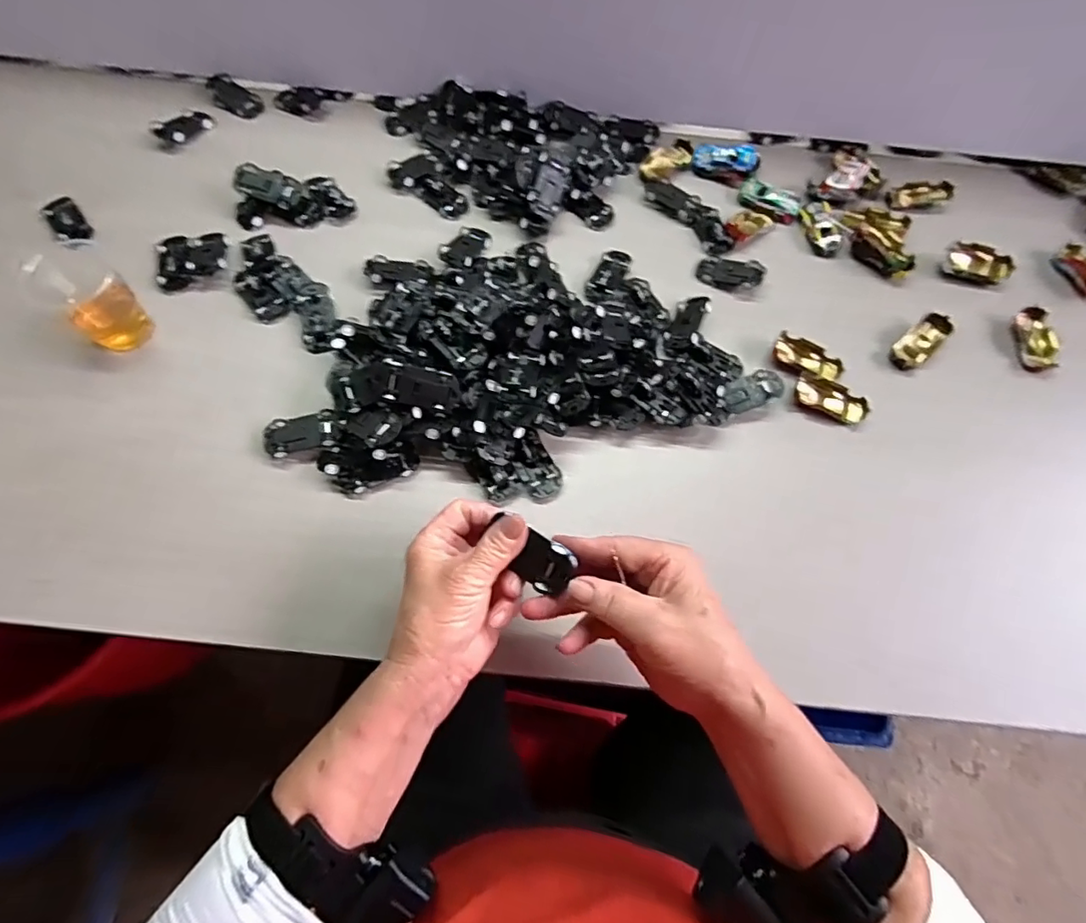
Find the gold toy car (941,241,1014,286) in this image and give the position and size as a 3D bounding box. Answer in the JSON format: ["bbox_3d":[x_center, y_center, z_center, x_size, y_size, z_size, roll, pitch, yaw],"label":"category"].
[{"bbox_3d":[0.430,-0.197,0.542,0.065,0.020,0.034,16,67,5],"label":"gold toy car"}]

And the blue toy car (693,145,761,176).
[{"bbox_3d":[0.195,-0.320,0.583,0.067,0.020,0.026,5,67,0],"label":"blue toy car"}]

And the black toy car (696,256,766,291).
[{"bbox_3d":[0.184,-0.184,0.538,0.062,0.017,0.031,12,66,16],"label":"black toy car"}]

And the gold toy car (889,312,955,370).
[{"bbox_3d":[0.350,-0.110,0.505,0.064,0.017,0.030,-37,73,-16],"label":"gold toy car"}]

